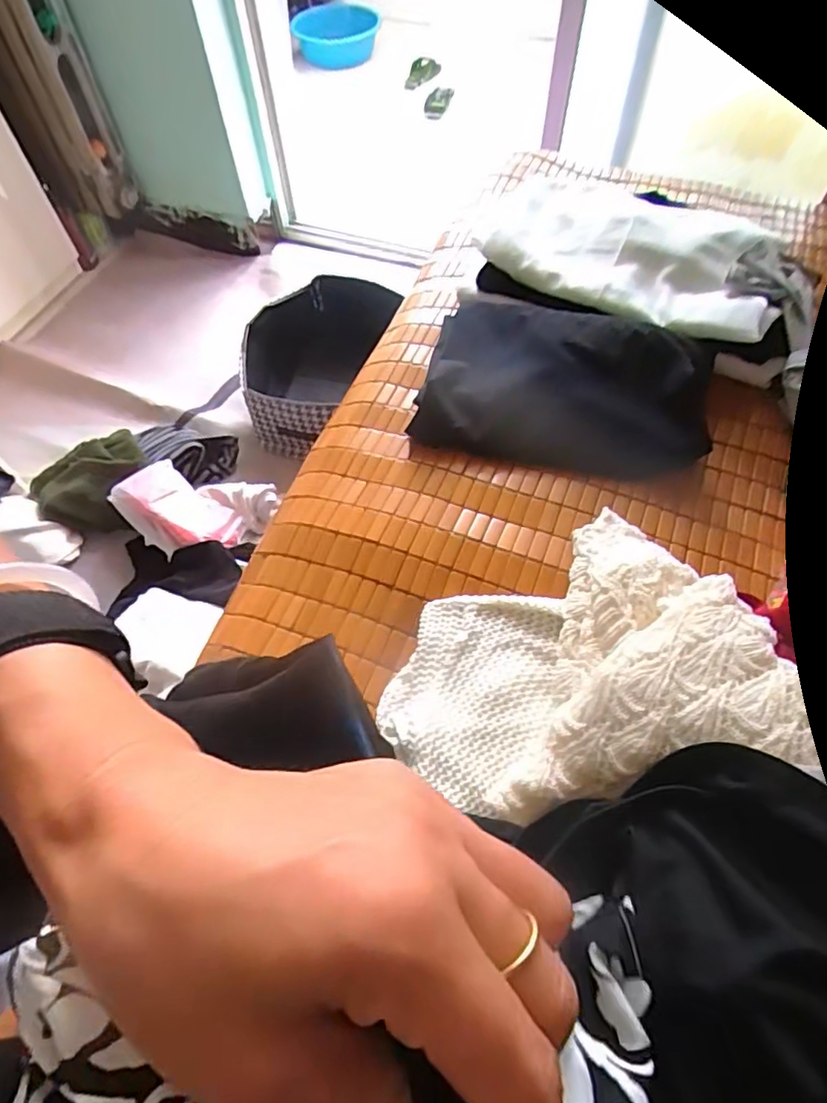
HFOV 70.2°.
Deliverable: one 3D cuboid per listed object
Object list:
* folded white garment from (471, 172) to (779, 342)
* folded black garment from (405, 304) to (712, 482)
[{"bbox_3d":[0.246,-0.350,0.681,0.336,0.034,0.179,27,61,15],"label":"folded white garment"},{"bbox_3d":[0.158,-0.181,0.634,0.294,0.080,0.181,16,59,9],"label":"folded black garment"}]

